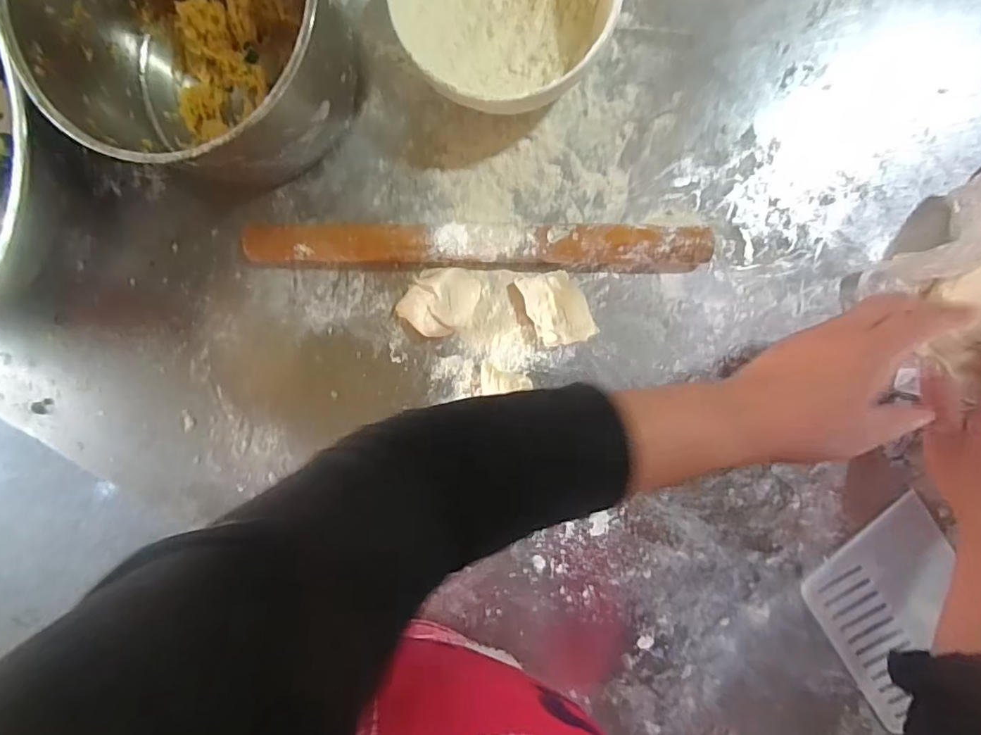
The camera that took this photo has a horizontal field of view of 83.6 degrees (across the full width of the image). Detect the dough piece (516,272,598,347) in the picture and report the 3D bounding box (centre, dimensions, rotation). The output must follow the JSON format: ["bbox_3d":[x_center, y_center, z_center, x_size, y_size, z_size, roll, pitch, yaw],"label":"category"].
[{"bbox_3d":[0.054,-0.048,0.440,0.047,0.033,0.060,-20,91,7],"label":"dough piece"}]

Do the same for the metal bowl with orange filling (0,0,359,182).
[{"bbox_3d":[-0.211,-0.246,0.407,0.204,0.129,0.203,0,94,6],"label":"metal bowl with orange filling"}]

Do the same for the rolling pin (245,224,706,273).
[{"bbox_3d":[-0.015,-0.098,0.441,0.364,0.037,0.032,2,94,6],"label":"rolling pin"}]

